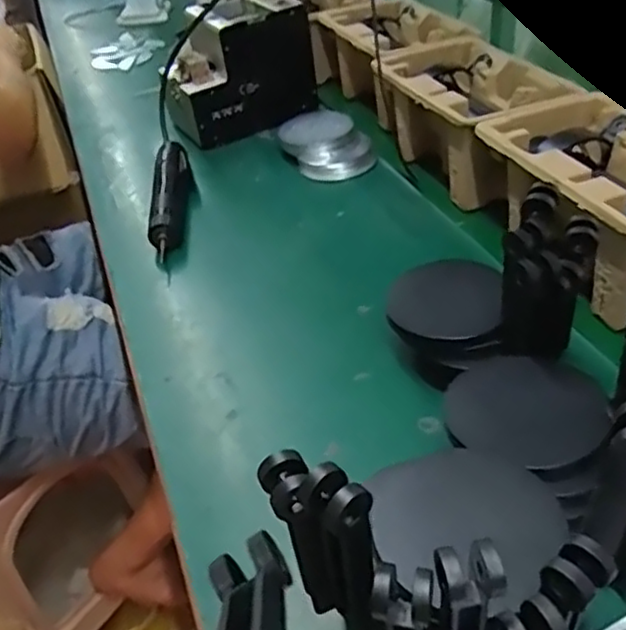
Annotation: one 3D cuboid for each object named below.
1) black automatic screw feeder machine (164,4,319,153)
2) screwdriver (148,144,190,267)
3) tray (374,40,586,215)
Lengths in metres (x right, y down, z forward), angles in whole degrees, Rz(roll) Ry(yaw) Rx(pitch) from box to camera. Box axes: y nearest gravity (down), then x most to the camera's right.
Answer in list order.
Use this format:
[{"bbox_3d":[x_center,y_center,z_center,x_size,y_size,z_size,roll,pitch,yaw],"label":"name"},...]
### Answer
[{"bbox_3d":[-0.091,-0.318,0.903,0.199,0.139,0.097,-23,42,-20],"label":"black automatic screw feeder machine"},{"bbox_3d":[-0.163,-0.137,0.780,0.037,0.035,0.220,-7,39,-2],"label":"screwdriver"},{"bbox_3d":[0.179,-0.222,0.769,0.156,0.103,0.245,-16,40,-13],"label":"tray"}]

